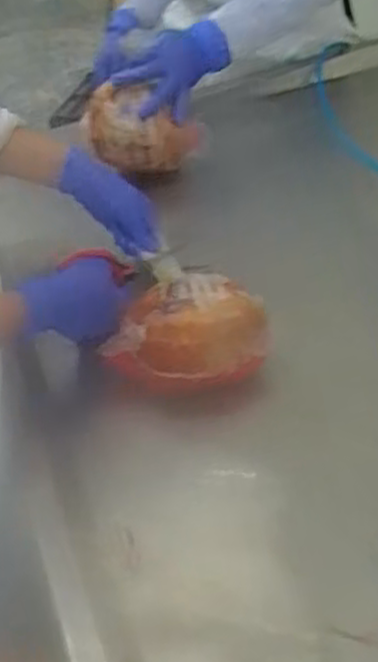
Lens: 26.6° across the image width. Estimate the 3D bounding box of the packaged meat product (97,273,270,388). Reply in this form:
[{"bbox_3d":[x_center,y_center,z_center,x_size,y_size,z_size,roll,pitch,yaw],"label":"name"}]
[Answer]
[{"bbox_3d":[-0.002,0.001,0.797,0.156,0.073,0.094,6,42,14],"label":"packaged meat product"}]

